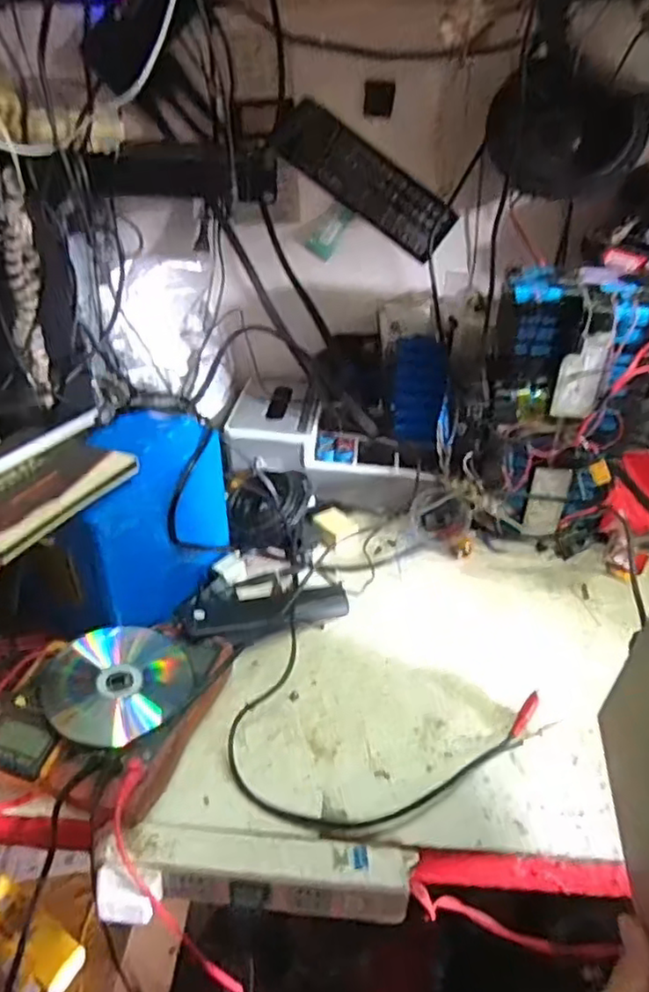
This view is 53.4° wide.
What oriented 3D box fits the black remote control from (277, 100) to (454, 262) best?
[{"bbox_3d":[0.053,-0.377,0.779,0.229,0.069,0.022,31,30,-16],"label":"black remote control"}]

